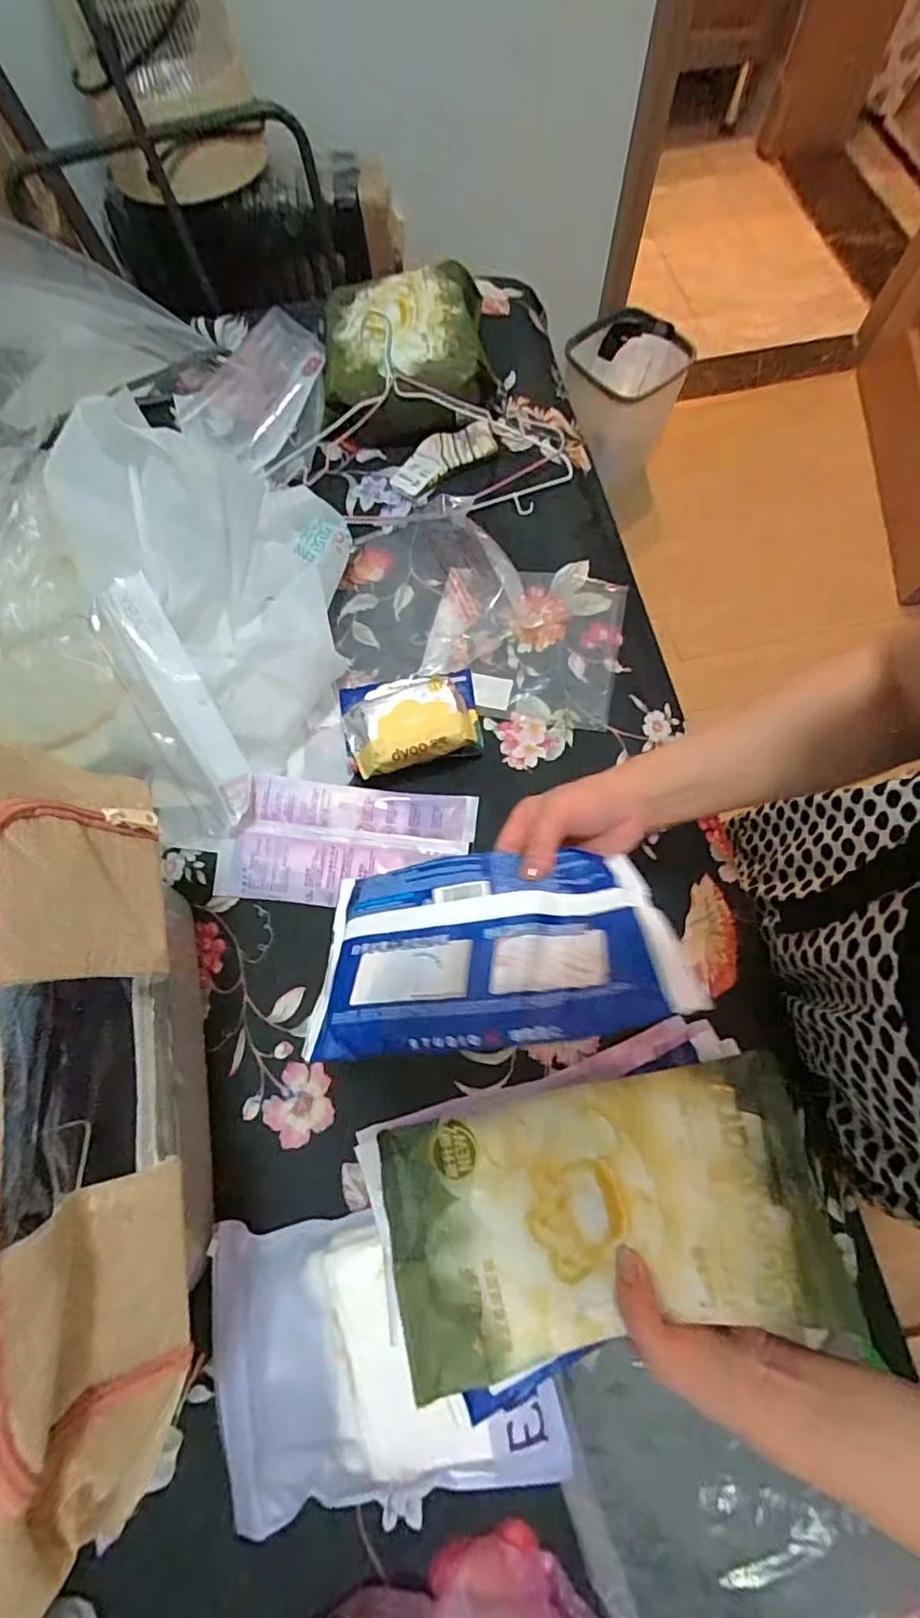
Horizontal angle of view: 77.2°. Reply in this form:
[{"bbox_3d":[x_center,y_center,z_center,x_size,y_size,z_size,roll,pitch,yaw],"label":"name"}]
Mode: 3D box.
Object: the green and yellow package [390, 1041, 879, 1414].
[{"bbox_3d":[0.081,0.236,0.334,0.240,0.032,0.134,-10,72,-3],"label":"green and yellow package"}]

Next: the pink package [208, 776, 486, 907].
[{"bbox_3d":[-0.123,0.038,0.620,0.268,0.037,0.127,5,72,2],"label":"pink package"}]

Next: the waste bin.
[{"bbox_3d":[0.386,-0.959,1.440,0.288,0.405,0.302,5,72,2],"label":"waste bin"}]

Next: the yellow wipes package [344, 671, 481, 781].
[{"bbox_3d":[-0.052,-0.096,0.639,0.150,0.069,0.113,-11,72,-3],"label":"yellow wipes package"}]

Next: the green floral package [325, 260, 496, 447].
[{"bbox_3d":[-0.072,-0.617,0.787,0.223,0.108,0.193,-6,72,-1],"label":"green floral package"}]

